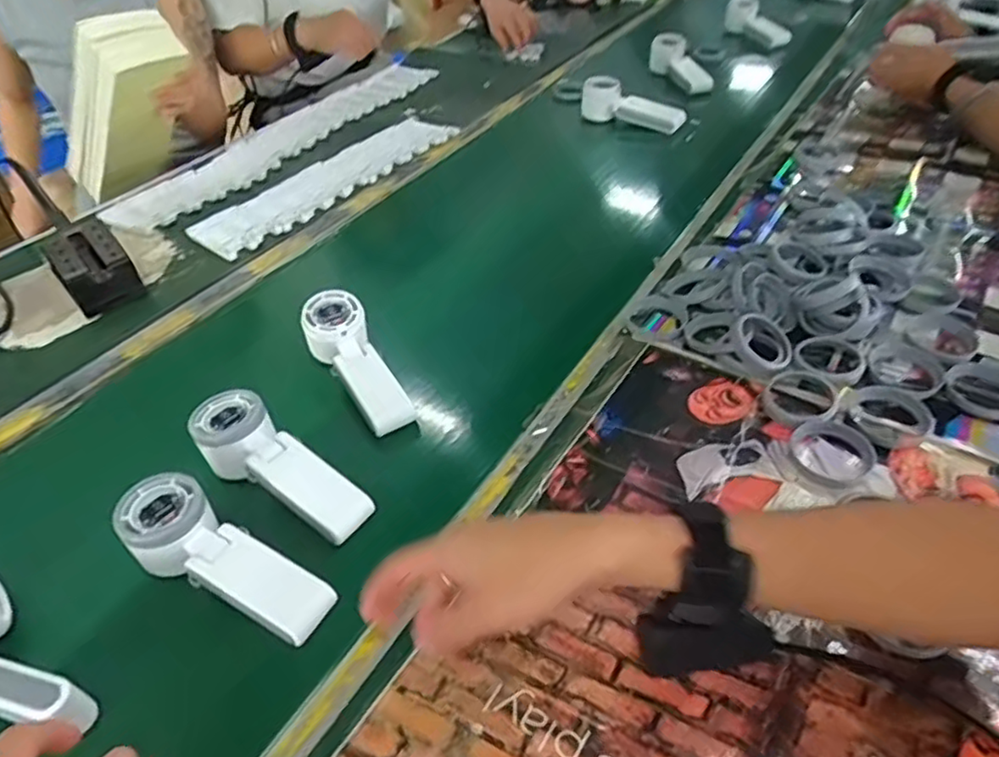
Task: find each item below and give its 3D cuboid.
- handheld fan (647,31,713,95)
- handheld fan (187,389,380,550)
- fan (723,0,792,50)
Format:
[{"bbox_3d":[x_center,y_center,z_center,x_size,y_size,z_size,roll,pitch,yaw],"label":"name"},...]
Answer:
[{"bbox_3d":[0.319,-0.559,1.159,0.058,0.057,0.153,-11,43,-7],"label":"handheld fan"},{"bbox_3d":[-0.178,0.067,0.517,0.167,0.042,0.059,28,52,31],"label":"handheld fan"},{"bbox_3d":[0.506,-0.710,1.310,0.044,0.079,0.257,-8,42,-3],"label":"fan"}]

